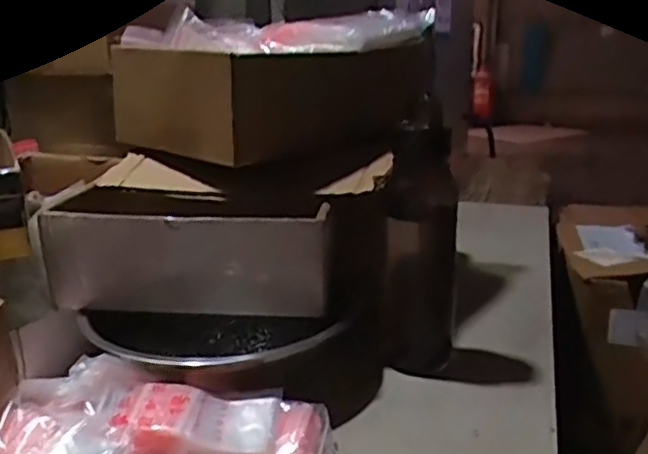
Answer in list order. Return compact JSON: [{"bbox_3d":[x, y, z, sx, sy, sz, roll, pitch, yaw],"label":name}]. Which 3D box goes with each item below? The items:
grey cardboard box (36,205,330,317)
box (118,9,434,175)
[{"bbox_3d":[-0.118,0.028,0.616,0.259,0.115,0.077,1,17,6],"label":"grey cardboard box"},{"bbox_3d":[-0.025,-0.167,0.779,0.226,0.134,0.383,12,21,36],"label":"box"}]

